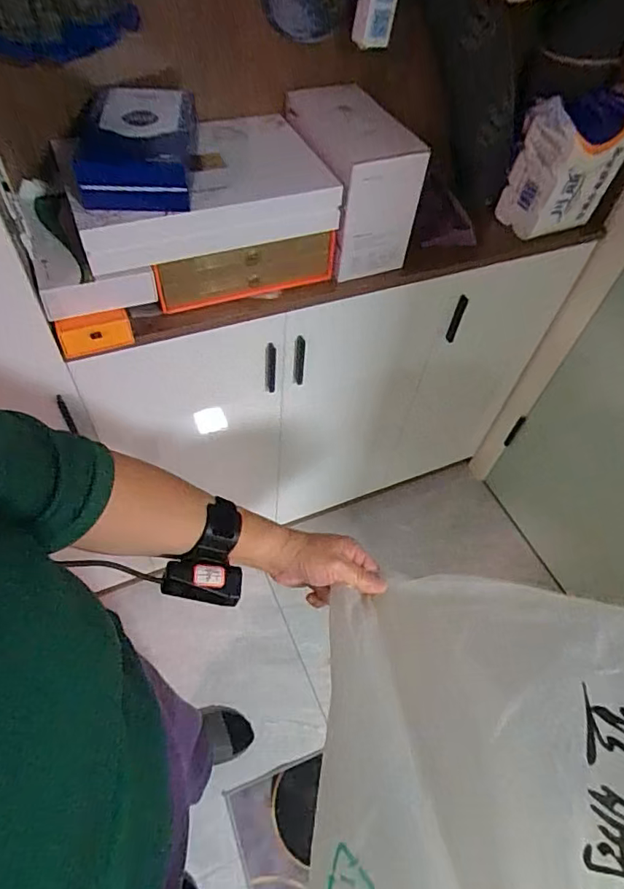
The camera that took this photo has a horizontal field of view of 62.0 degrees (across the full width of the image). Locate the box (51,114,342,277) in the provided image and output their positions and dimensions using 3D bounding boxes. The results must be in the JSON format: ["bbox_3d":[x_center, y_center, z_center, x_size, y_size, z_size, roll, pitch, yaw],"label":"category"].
[{"bbox_3d":[-0.169,-0.384,0.775,0.368,0.080,0.224,-18,57,-15],"label":"box"}]

